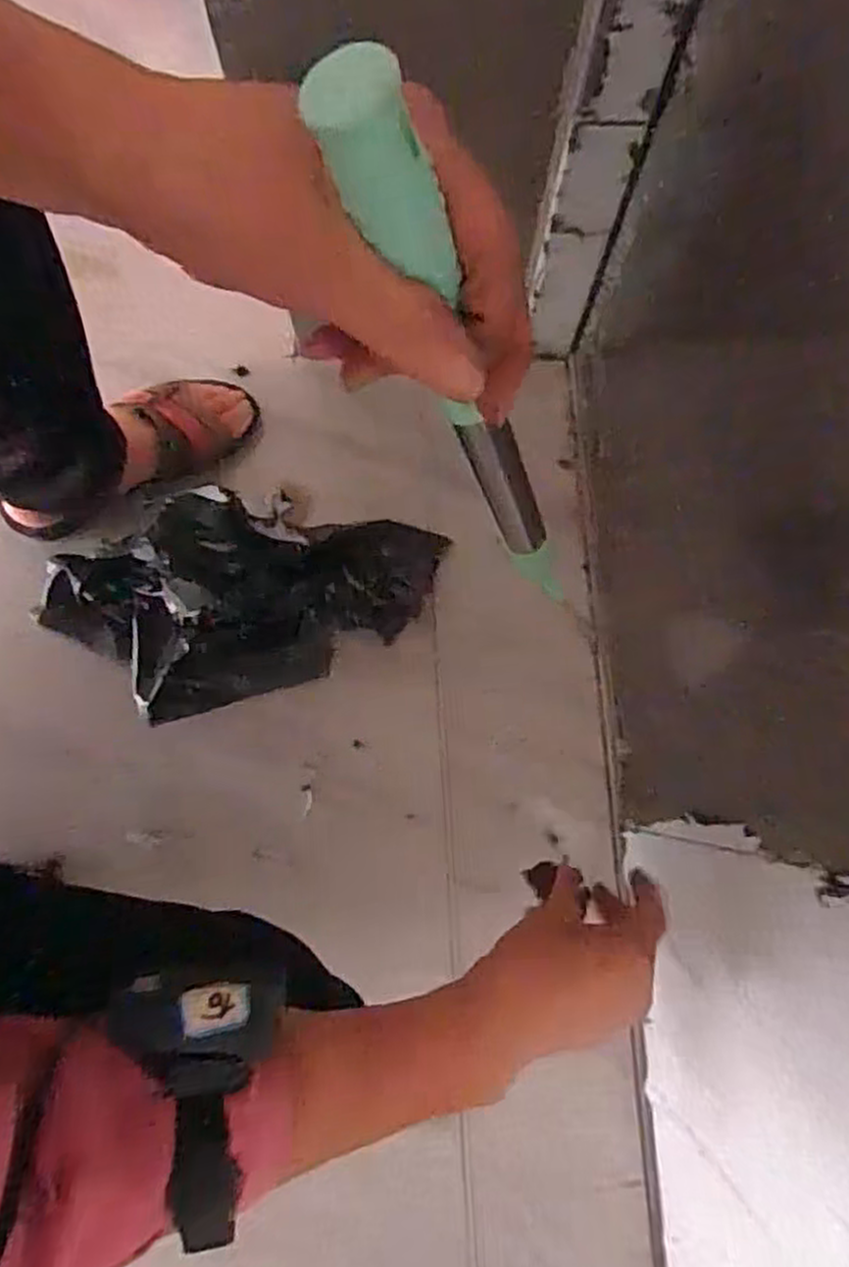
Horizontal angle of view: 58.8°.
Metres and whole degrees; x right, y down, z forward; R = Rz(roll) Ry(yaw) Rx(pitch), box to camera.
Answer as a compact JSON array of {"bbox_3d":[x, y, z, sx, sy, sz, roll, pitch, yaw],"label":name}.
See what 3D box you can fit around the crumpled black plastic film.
[{"bbox_3d":[-0.156,-0.036,0.646,0.332,0.069,0.177,-18,80,-3],"label":"crumpled black plastic film"}]

